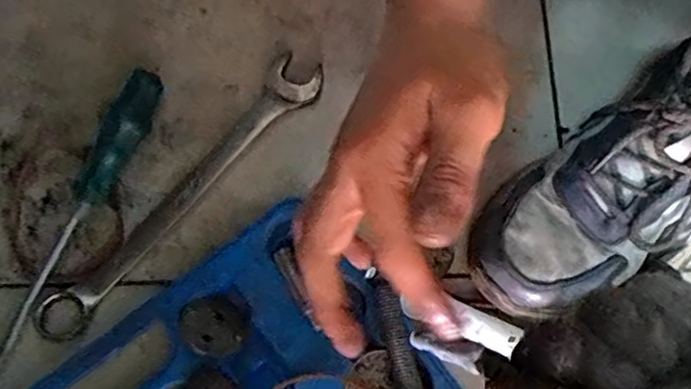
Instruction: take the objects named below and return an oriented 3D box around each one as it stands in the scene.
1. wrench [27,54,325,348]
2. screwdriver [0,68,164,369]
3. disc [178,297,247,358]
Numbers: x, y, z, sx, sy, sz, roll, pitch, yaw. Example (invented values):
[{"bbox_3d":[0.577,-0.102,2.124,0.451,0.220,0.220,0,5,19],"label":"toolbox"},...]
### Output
[{"bbox_3d":[-0.109,-0.002,0.419,0.038,0.014,0.250,38,78,12],"label":"wrench"},{"bbox_3d":[-0.184,0.025,0.402,0.024,0.025,0.240,22,75,8],"label":"screwdriver"},{"bbox_3d":[-0.082,0.081,0.373,0.040,0.006,0.034,15,75,6],"label":"disc"}]

